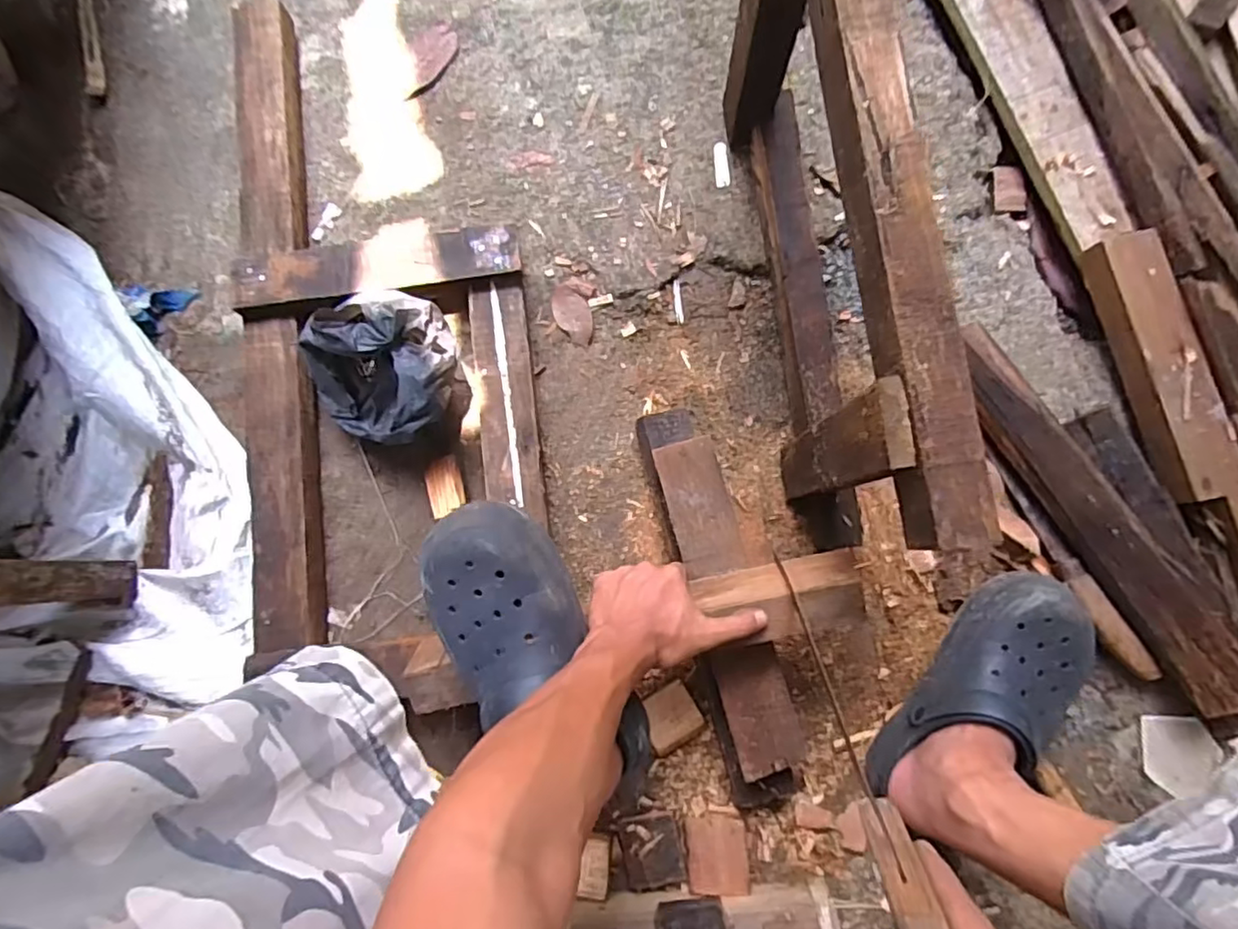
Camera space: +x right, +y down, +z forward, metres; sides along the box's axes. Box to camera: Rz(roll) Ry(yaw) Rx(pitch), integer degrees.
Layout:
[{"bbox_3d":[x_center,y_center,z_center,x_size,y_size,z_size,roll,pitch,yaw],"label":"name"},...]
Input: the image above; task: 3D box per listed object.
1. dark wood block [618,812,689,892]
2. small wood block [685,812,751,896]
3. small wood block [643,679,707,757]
[{"bbox_3d":[0.035,0.396,0.652,0.062,0.012,0.065,-15,65,8],"label":"dark wood block"},{"bbox_3d":[0.099,0.394,0.646,0.059,0.023,0.069,-3,81,3],"label":"small wood block"},{"bbox_3d":[0.055,0.267,0.673,0.060,0.011,0.057,-32,81,-2],"label":"small wood block"}]

